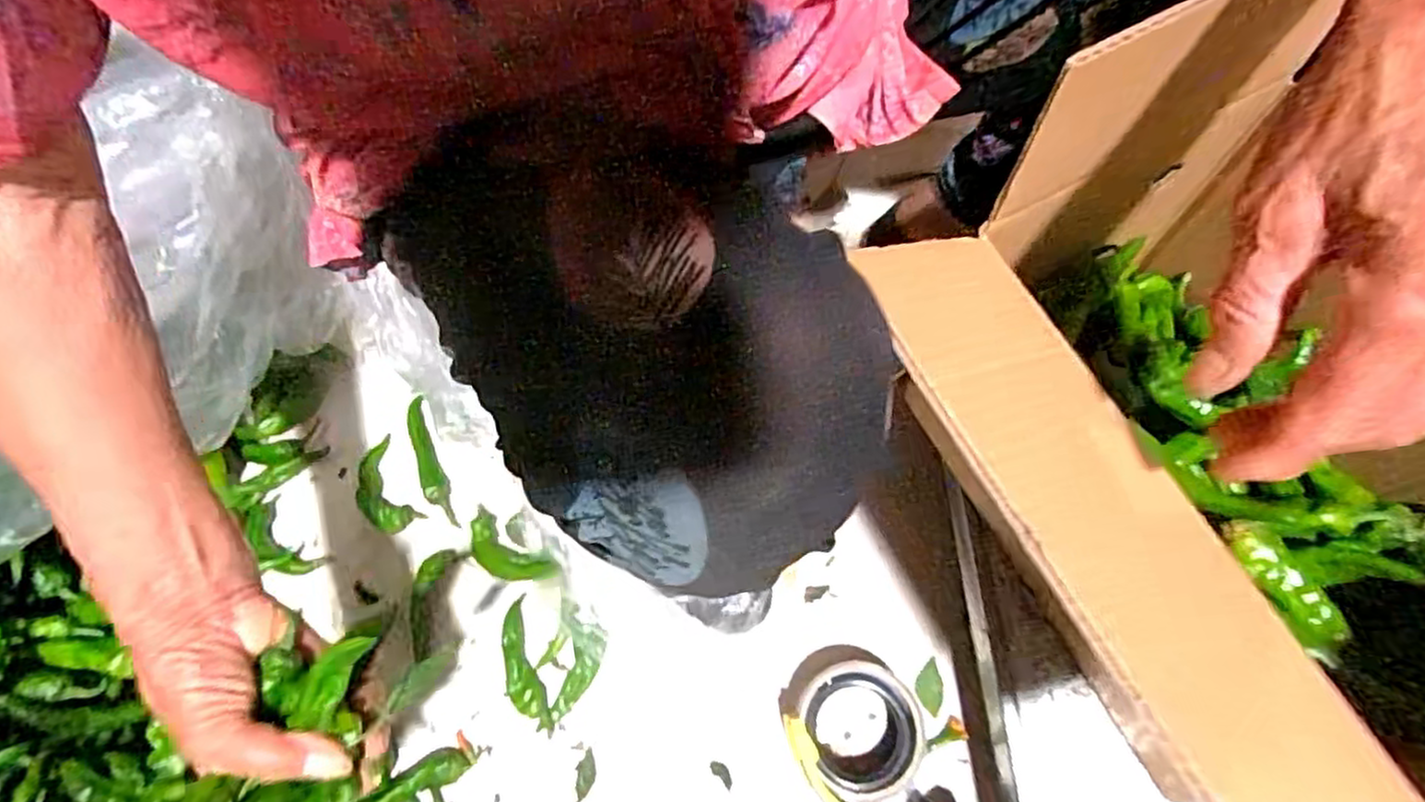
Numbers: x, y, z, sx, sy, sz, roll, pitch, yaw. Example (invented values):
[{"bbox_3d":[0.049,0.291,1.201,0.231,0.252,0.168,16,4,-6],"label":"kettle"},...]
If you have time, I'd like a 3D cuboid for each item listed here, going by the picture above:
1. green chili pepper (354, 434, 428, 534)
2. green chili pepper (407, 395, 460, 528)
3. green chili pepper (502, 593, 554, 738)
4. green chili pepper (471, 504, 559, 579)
[{"bbox_3d":[-0.275,0.073,0.608,0.042,0.021,0.085,-32,69,-9],"label":"green chili pepper"},{"bbox_3d":[-0.237,0.049,0.612,0.018,0.021,0.118,-24,67,-6],"label":"green chili pepper"},{"bbox_3d":[-0.143,0.198,0.550,0.026,0.017,0.100,-17,67,-3],"label":"green chili pepper"},{"bbox_3d":[-0.161,0.121,0.574,0.087,0.028,0.034,34,73,16],"label":"green chili pepper"}]

